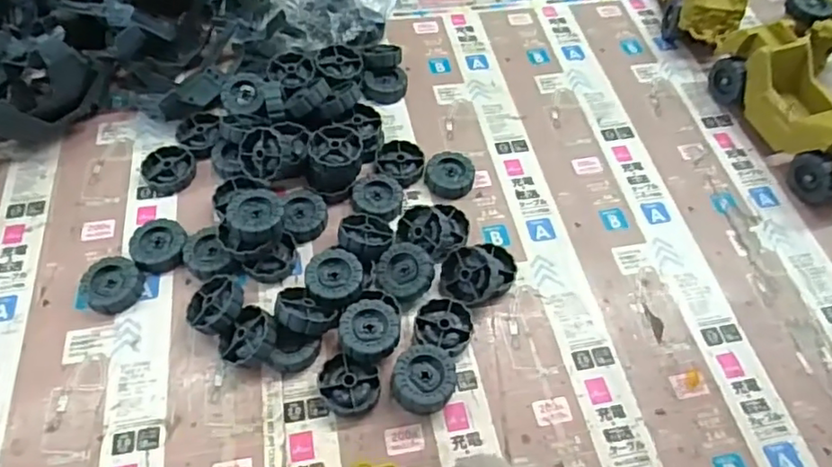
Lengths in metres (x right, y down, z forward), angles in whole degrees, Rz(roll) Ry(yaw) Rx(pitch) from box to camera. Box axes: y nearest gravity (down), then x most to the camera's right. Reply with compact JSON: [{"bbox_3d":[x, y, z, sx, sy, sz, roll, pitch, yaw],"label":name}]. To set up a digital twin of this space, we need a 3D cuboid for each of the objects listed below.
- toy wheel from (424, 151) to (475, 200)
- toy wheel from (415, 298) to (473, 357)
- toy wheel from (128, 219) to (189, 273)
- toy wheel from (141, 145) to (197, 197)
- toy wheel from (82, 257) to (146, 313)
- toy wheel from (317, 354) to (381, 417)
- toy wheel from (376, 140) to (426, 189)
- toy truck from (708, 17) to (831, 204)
[{"bbox_3d":[0.026,-0.045,0.475,0.038,0.013,0.039,1,57,-1],"label":"toy wheel"},{"bbox_3d":[0.019,0.062,0.405,0.037,0.013,0.034,1,57,-1],"label":"toy wheel"},{"bbox_3d":[-0.180,0.009,0.428,0.037,0.015,0.038,1,57,-1],"label":"toy wheel"},{"bbox_3d":[-0.189,-0.048,0.465,0.038,0.012,0.041,1,57,-1],"label":"toy wheel"},{"bbox_3d":[-0.205,0.035,0.413,0.037,0.013,0.038,1,57,-1],"label":"toy wheel"},{"bbox_3d":[-0.042,0.097,0.380,0.038,0.011,0.033,12,57,7],"label":"toy wheel"},{"bbox_3d":[-0.012,-0.054,0.478,0.037,0.010,0.041,4,57,2],"label":"toy wheel"},{"bbox_3d":[0.308,-0.098,0.491,0.053,0.062,0.156,-13,58,-10],"label":"toy truck"}]

